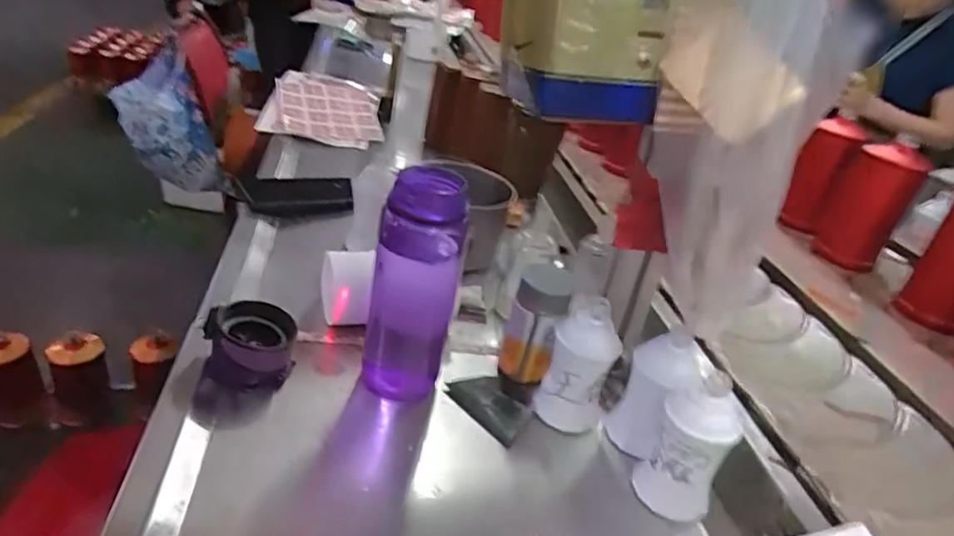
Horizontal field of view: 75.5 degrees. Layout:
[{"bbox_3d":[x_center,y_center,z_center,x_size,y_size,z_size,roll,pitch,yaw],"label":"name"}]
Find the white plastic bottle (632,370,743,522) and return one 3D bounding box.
[{"bbox_3d":[0.163,0.135,0.480,0.053,0.112,0.055,9,29,3],"label":"white plastic bottle"}]

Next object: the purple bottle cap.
[{"bbox_3d":[-0.194,0.068,0.525,0.073,0.053,0.063,1,30,-12],"label":"purple bottle cap"}]

